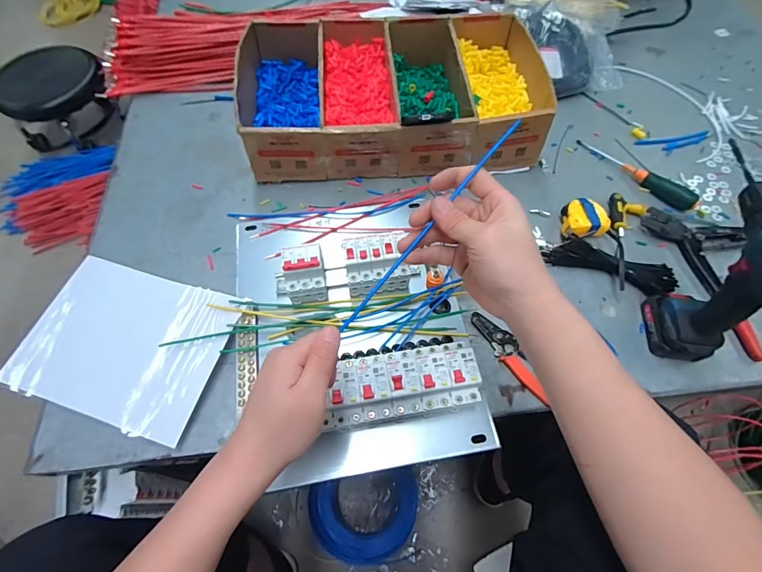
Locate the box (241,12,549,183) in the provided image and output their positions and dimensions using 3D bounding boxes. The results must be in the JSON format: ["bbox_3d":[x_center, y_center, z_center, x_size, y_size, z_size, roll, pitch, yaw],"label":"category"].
[{"bbox_3d":[0.018,-0.356,0.717,0.525,0.112,0.303,-2,63,-1],"label":"box"}]

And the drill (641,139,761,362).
[{"bbox_3d":[0.427,-0.021,0.484,0.066,0.208,0.177,14,63,7],"label":"drill"}]

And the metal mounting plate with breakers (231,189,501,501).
[{"bbox_3d":[-0.040,0.036,0.533,0.328,0.089,0.402,-10,63,-5],"label":"metal mounting plate with breakers"}]

